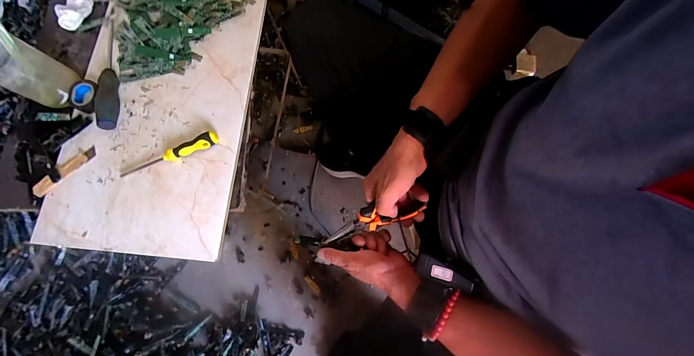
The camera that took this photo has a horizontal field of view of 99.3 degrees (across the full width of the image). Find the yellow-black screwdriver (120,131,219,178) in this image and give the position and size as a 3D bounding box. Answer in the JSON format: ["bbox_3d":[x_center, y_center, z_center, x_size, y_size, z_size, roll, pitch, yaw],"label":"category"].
[{"bbox_3d":[-0.278,-0.037,0.457,0.160,0.024,0.021,-19,74,1],"label":"yellow-black screwdriver"}]

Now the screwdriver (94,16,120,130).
[{"bbox_3d":[-0.404,-0.184,0.501,0.026,0.030,0.224,-14,74,2],"label":"screwdriver"}]

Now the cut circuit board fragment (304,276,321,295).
[{"bbox_3d":[-0.099,0.309,0.848,0.016,0.004,0.062,-41,75,-6],"label":"cut circuit board fragment"}]

